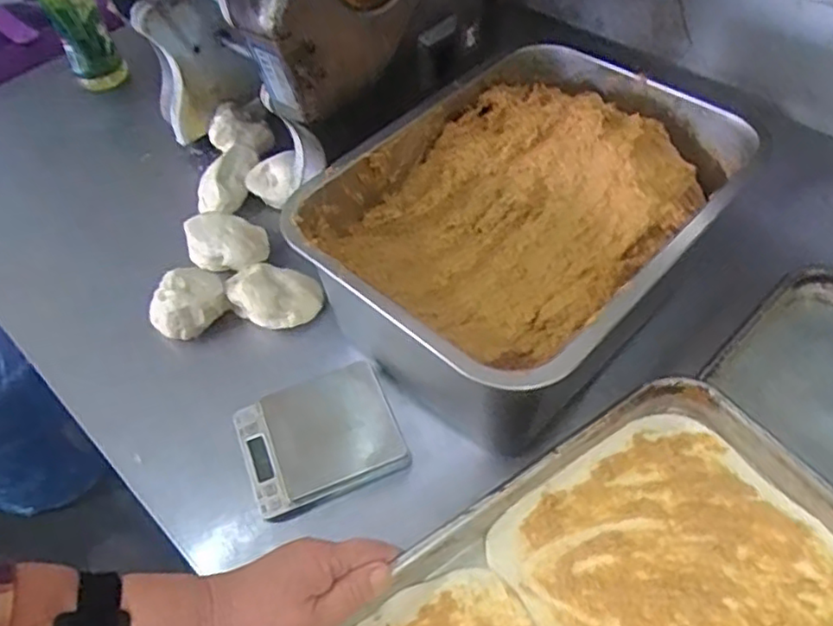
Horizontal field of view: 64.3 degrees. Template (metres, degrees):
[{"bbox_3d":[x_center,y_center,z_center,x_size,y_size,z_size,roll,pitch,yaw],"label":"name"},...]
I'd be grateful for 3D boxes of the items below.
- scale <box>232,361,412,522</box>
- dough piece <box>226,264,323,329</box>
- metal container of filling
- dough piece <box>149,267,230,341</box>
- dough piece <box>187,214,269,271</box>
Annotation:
[{"bbox_3d":[-0.081,0.101,0.549,0.122,0.022,0.104,-22,54,-12],"label":"scale"},{"bbox_3d":[-0.137,-0.019,0.637,0.080,0.038,0.062,22,57,20],"label":"dough piece"},{"bbox_3d":[0.098,-0.066,0.579,0.254,0.143,0.341,36,63,28],"label":"metal container of filling"},{"bbox_3d":[-0.220,-0.013,0.632,0.061,0.037,0.073,34,62,27],"label":"dough piece"},{"bbox_3d":[-0.197,-0.073,0.679,0.085,0.039,0.064,0,52,4],"label":"dough piece"}]

